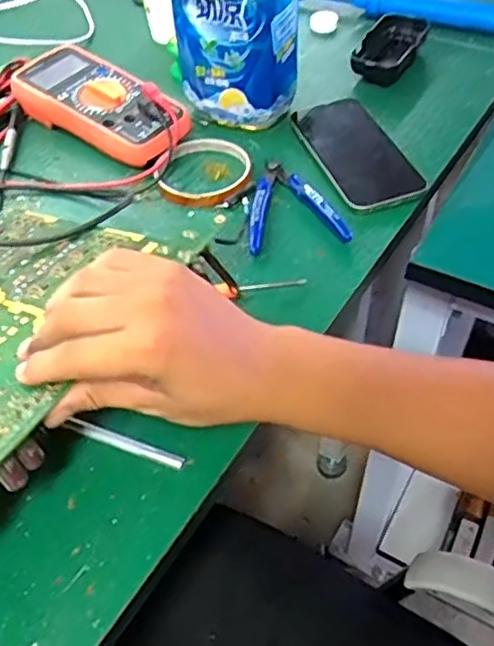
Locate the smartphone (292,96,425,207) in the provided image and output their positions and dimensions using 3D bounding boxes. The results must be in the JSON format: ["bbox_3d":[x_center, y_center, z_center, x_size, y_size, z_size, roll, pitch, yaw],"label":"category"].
[{"bbox_3d":[0.093,-0.152,0.578,0.072,0.012,0.154,-13,50,-9],"label":"smartphone"}]

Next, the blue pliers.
[{"bbox_3d":[0.031,-0.096,0.530,0.076,0.015,0.103,-9,50,-6],"label":"blue pliers"}]

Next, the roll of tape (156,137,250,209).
[{"bbox_3d":[-0.036,-0.129,0.563,0.077,0.013,0.081,-1,49,1],"label":"roll of tape"}]

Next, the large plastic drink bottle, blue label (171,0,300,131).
[{"bbox_3d":[-0.010,-0.273,0.570,0.106,0.188,0.116,-1,49,1],"label":"large plastic drink bottle, blue label"}]

